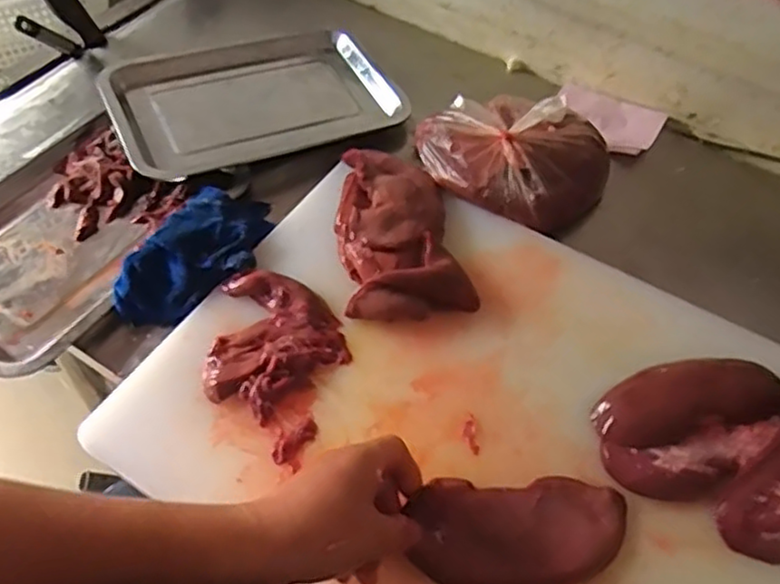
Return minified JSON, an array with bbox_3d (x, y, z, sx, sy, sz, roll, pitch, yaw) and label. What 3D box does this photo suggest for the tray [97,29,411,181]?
[{"bbox_3d":[-0.151,-0.222,0.753,0.306,0.032,0.209,-20,56,-21],"label":"tray"}]

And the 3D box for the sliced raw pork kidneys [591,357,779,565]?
[{"bbox_3d":[0.264,0.109,0.516,0.172,0.026,0.154,35,61,22],"label":"sliced raw pork kidneys"}]

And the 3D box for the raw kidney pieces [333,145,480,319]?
[{"bbox_3d":[0.004,-0.063,0.628,0.107,0.027,0.197,-7,56,-9],"label":"raw kidney pieces"}]

